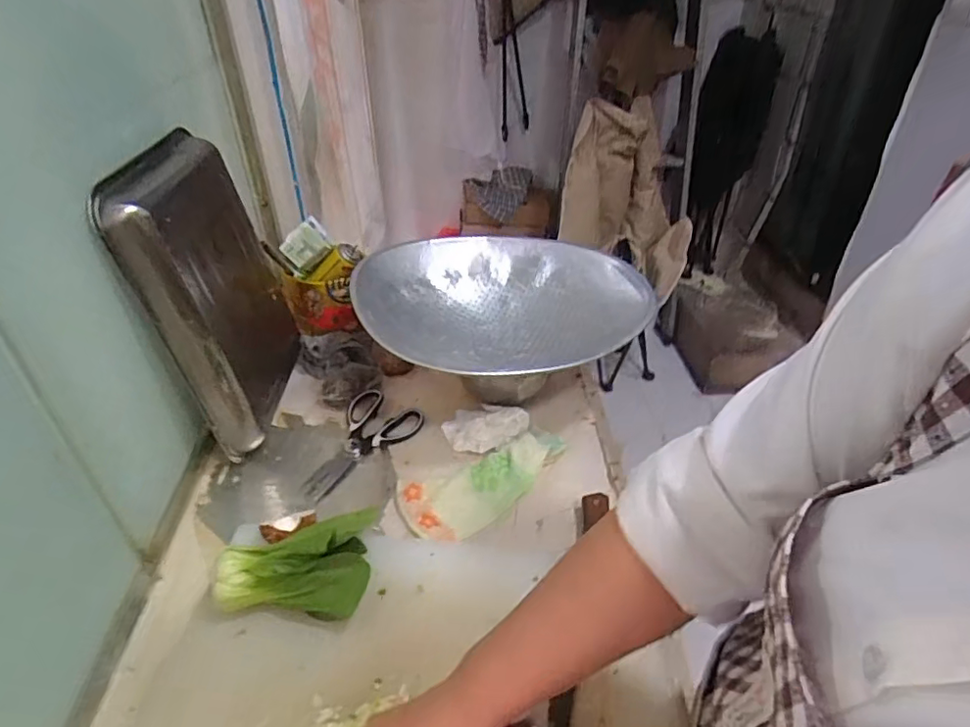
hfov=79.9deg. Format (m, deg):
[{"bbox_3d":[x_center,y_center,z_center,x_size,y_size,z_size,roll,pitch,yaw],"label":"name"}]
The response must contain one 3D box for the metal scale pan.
[{"bbox_3d":[0.024,-0.086,0.846,0.411,0.094,0.302,-13,39,-16],"label":"metal scale pan"}]

